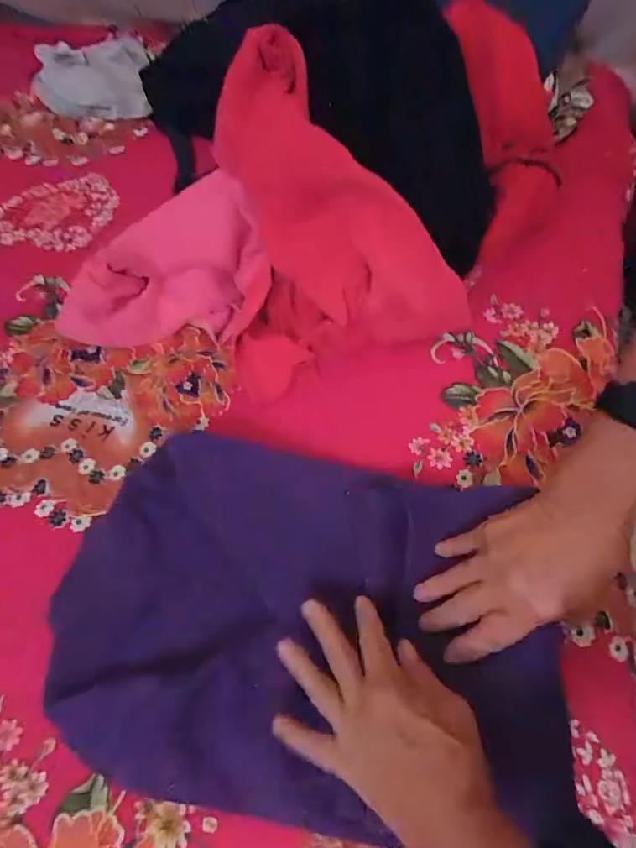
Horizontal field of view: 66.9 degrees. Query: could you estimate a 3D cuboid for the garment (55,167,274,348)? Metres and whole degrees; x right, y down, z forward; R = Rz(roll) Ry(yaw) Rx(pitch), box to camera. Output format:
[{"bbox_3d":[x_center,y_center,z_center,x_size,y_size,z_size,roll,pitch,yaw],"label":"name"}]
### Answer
[{"bbox_3d":[-0.184,-0.179,0.597,0.259,0.079,0.175,-34,65,-14],"label":"garment"}]

